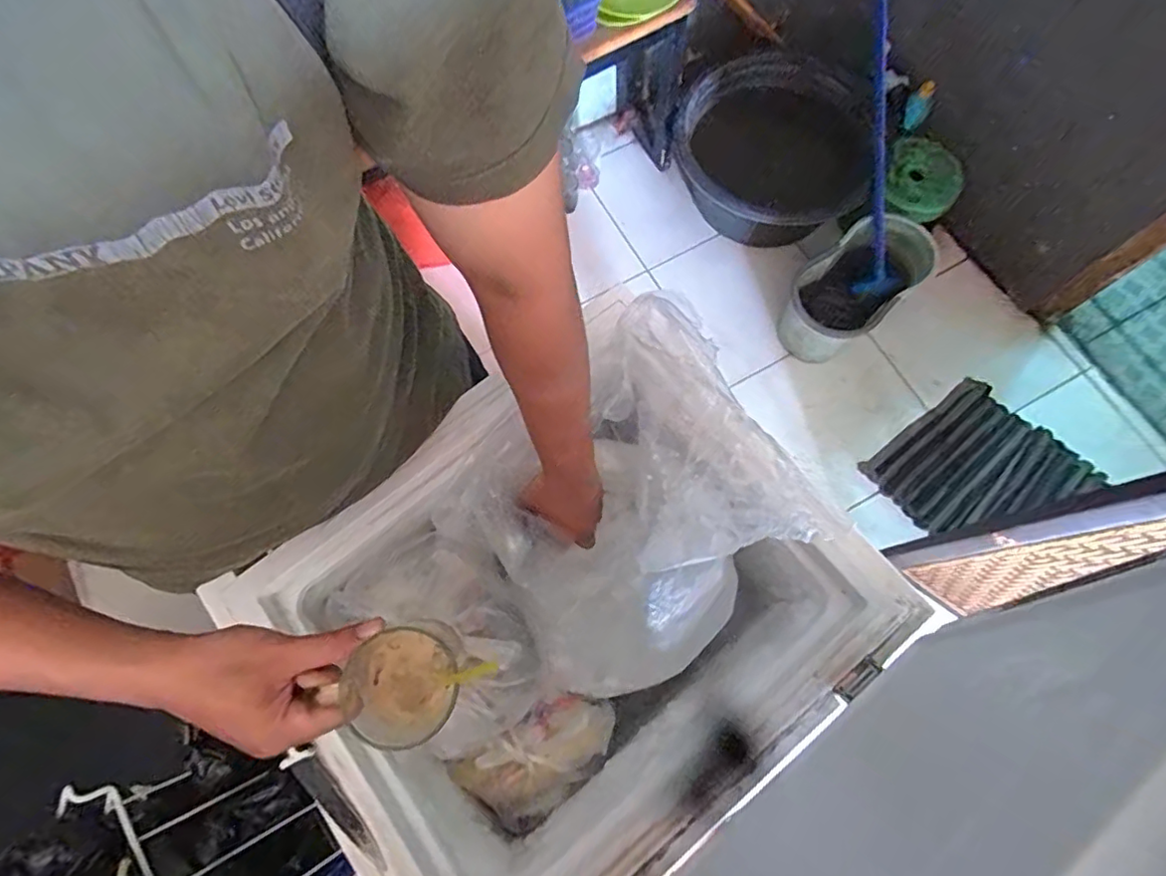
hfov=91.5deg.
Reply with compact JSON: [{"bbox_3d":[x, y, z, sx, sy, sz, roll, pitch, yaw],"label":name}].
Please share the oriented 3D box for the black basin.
[{"bbox_3d":[0.505,-0.728,1.495,0.466,0.295,0.476,0,72,1],"label":"black basin"}]

